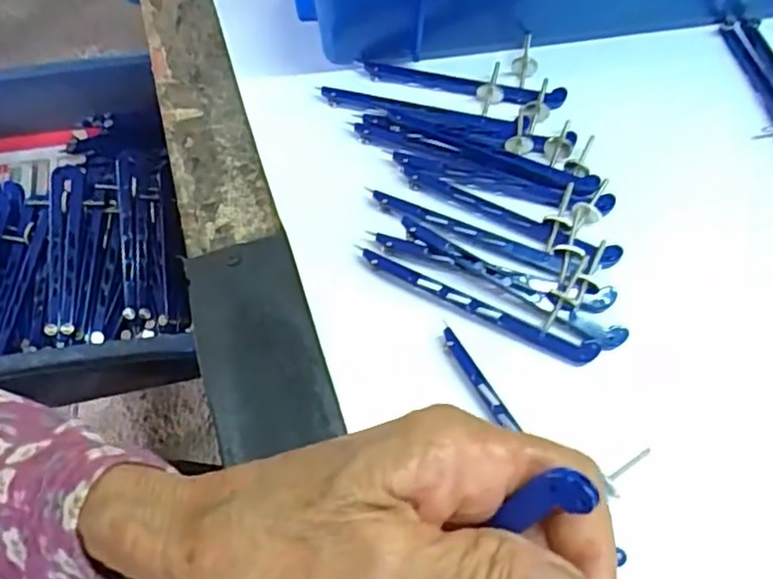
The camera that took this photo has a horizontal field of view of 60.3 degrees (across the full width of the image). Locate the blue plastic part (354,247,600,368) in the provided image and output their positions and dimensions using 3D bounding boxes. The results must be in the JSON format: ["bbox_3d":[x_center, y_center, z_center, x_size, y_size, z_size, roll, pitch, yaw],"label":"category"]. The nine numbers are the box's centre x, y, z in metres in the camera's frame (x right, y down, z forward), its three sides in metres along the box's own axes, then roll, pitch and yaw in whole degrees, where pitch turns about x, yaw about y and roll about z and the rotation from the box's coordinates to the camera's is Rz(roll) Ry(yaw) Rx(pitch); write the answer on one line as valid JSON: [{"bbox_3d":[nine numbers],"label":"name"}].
[{"bbox_3d":[0.042,0.009,0.319,0.119,0.015,0.010,23,62,11],"label":"blue plastic part"}]

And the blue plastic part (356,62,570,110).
[{"bbox_3d":[0.043,-0.120,0.387,0.120,0.007,0.014,11,60,5],"label":"blue plastic part"}]

